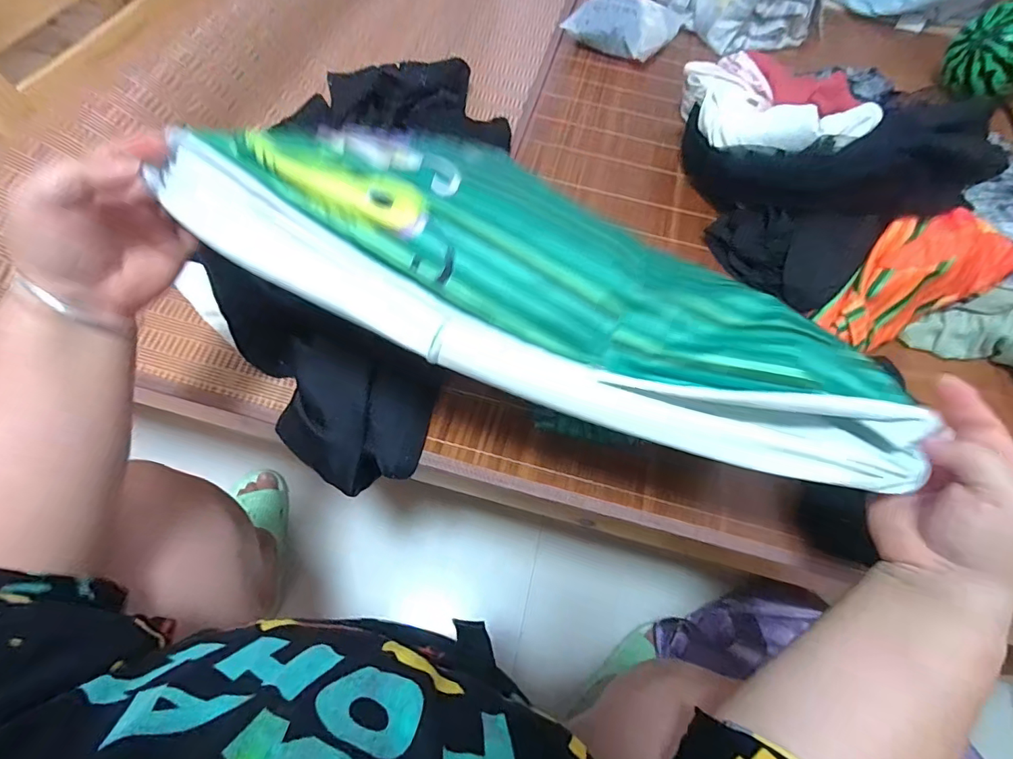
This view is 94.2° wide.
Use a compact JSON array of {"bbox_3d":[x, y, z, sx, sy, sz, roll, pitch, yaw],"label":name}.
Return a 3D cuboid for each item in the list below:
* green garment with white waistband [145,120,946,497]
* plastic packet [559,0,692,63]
[{"bbox_3d":[0.038,-0.066,0.323,0.488,0.071,0.147,22,61,-2],"label":"green garment with white waistband"},{"bbox_3d":[0.220,-0.660,0.850,0.165,0.056,0.213,30,64,11],"label":"plastic packet"}]

